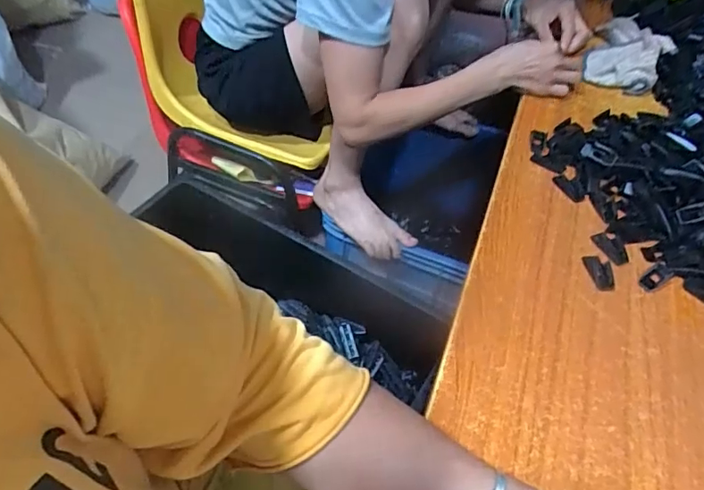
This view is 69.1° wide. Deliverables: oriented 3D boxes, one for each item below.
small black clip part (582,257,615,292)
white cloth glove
[{"bbox_3d":[0.247,0.027,0.507,0.026,0.004,0.040,-5,51,-9],"label":"small black clip part"},{"bbox_3d":[0.423,-0.303,0.776,0.104,0.043,0.216,25,52,15],"label":"white cloth glove"}]

